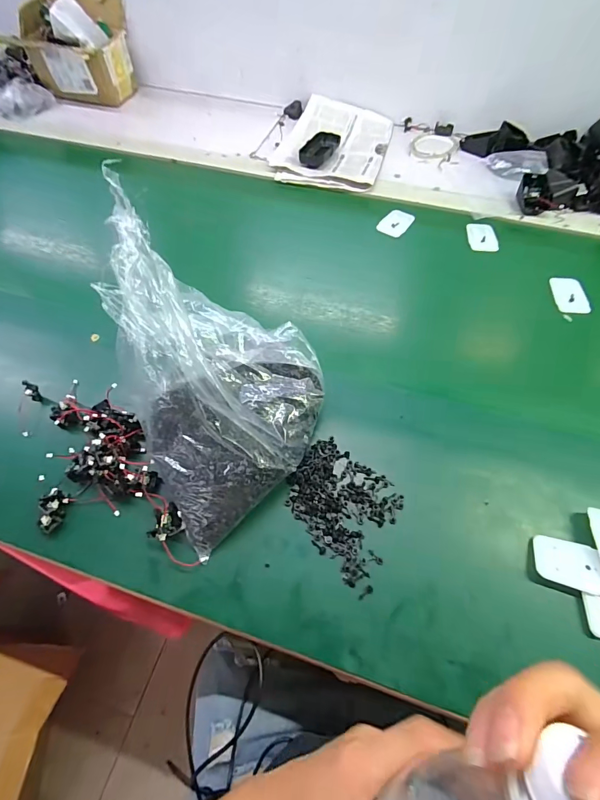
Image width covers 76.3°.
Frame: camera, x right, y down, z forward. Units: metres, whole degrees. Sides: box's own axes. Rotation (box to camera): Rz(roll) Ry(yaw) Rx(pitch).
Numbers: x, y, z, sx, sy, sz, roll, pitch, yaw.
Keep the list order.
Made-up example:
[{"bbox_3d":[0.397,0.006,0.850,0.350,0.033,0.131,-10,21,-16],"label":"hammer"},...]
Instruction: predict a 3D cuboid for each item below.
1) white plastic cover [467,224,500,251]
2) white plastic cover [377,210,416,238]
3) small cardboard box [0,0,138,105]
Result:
[{"bbox_3d":[0.299,-0.268,0.624,0.047,0.004,0.065,5,59,4],"label":"white plastic cover"},{"bbox_3d":[0.162,-0.298,0.645,0.045,0.009,0.060,33,64,19],"label":"white plastic cover"},{"bbox_3d":[-0.486,-0.776,0.845,0.208,0.156,0.159,22,61,13],"label":"small cardboard box"}]

